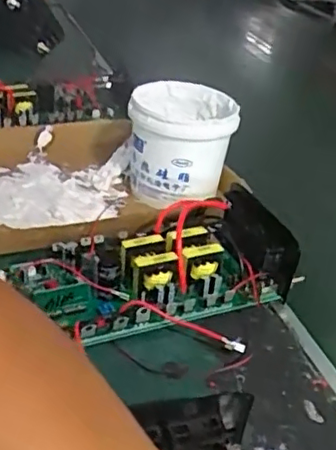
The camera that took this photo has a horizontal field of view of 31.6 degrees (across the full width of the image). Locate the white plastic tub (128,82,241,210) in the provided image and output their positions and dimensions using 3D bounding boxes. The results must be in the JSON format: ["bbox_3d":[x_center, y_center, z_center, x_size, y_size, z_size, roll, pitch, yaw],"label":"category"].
[{"bbox_3d":[0.014,-0.106,0.722,0.122,0.103,0.132,4,32,-5],"label":"white plastic tub"}]

